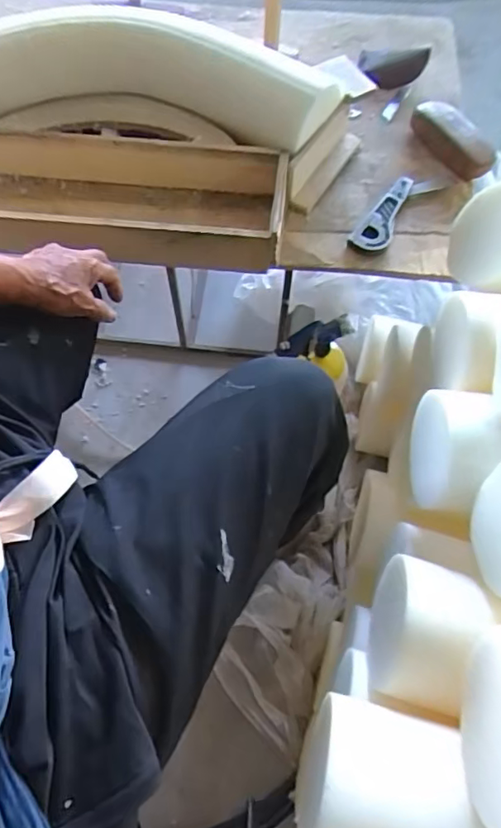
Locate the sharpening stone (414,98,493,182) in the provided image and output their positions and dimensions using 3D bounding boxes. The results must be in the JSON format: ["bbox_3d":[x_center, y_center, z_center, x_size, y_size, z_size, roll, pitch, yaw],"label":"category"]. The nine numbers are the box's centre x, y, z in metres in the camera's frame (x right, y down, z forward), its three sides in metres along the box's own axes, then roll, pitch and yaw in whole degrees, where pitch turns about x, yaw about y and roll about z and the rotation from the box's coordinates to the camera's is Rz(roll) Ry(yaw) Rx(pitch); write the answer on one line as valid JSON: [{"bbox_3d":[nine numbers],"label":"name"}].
[{"bbox_3d":[0.323,-0.445,0.866,0.065,0.050,0.163,-26,68,-12],"label":"sharpening stone"}]

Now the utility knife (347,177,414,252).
[{"bbox_3d":[0.207,-0.298,0.809,0.051,0.025,0.157,32,68,14],"label":"utility knife"}]

